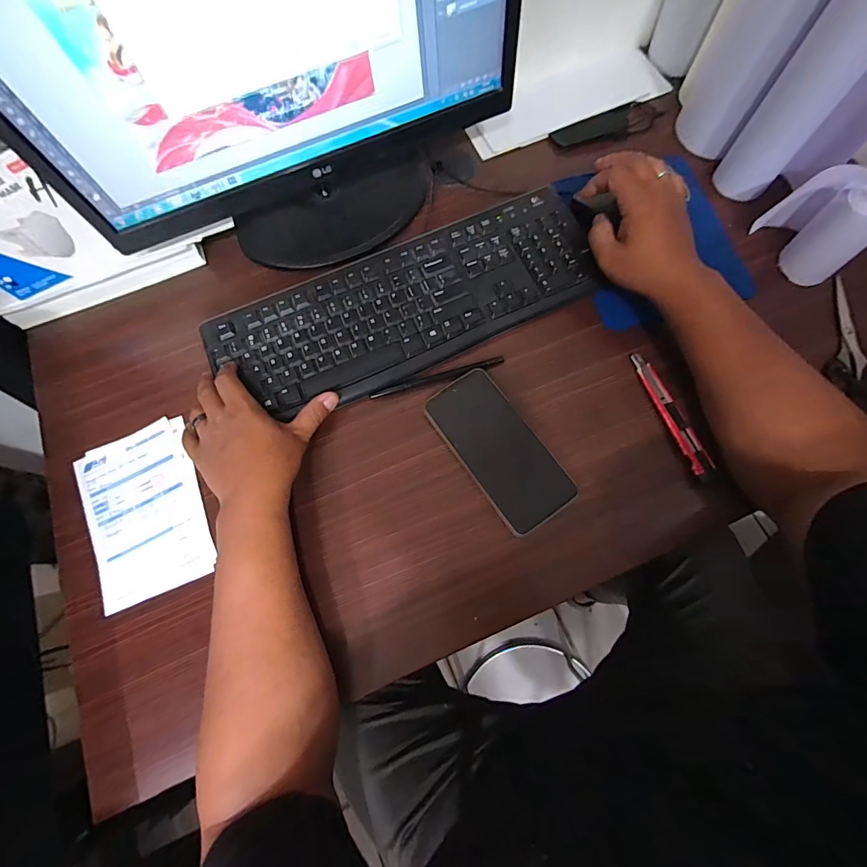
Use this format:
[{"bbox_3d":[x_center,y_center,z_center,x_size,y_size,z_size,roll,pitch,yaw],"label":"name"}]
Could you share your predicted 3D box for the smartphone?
[{"bbox_3d":[0.065,0.015,0.405,0.076,0.014,0.160,-34,75,-8],"label":"smartphone"}]

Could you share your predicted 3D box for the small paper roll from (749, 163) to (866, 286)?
[{"bbox_3d":[0.406,-0.222,0.424,0.052,0.091,0.093,-41,76,-10],"label":"small paper roll"}]

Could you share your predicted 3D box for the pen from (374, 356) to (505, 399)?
[{"bbox_3d":[0.005,-0.059,0.428,0.144,0.005,0.010,-16,73,-3],"label":"pen"}]

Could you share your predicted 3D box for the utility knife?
[{"bbox_3d":[0.239,-0.019,0.411,0.019,0.015,0.141,-21,74,-4],"label":"utility knife"}]

